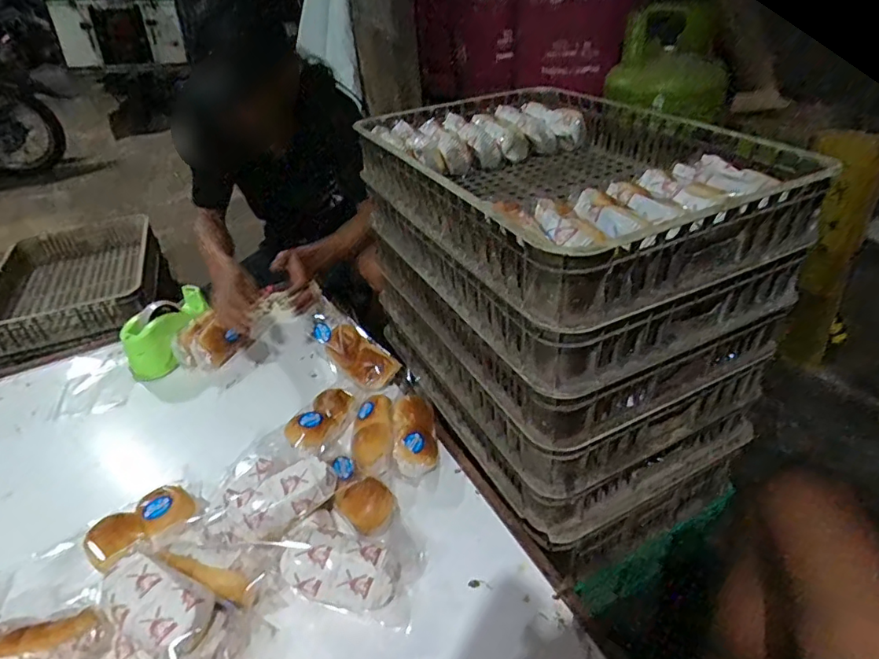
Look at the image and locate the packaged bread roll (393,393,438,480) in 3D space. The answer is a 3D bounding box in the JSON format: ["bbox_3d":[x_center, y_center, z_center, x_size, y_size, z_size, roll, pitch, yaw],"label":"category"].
[{"bbox_3d":[-0.039,0.161,0.831,0.066,0.046,0.138,-5,51,-2],"label":"packaged bread roll"}]

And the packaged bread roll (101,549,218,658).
[{"bbox_3d":[-0.329,0.319,0.605,0.135,0.057,0.092,18,40,27],"label":"packaged bread roll"}]

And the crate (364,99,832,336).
[{"bbox_3d":[0.167,-0.238,0.786,0.430,0.094,0.605,-19,38,-20],"label":"crate"}]

